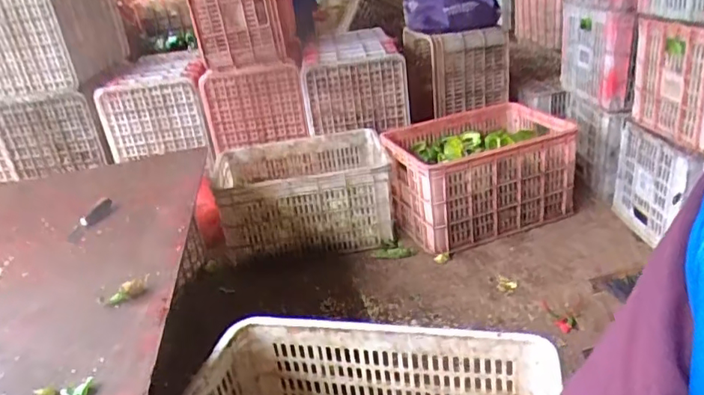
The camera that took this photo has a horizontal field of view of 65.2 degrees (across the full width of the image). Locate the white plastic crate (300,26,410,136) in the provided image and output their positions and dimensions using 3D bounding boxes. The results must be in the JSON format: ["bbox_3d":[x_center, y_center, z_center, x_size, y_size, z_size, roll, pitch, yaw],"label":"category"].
[{"bbox_3d":[0.013,-0.419,1.913,0.342,0.265,0.417,-5,26,4],"label":"white plastic crate"}]

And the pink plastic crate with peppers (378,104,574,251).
[{"bbox_3d":[0.377,-0.079,1.695,0.525,0.264,0.357,-14,27,-14],"label":"pink plastic crate with peppers"}]

